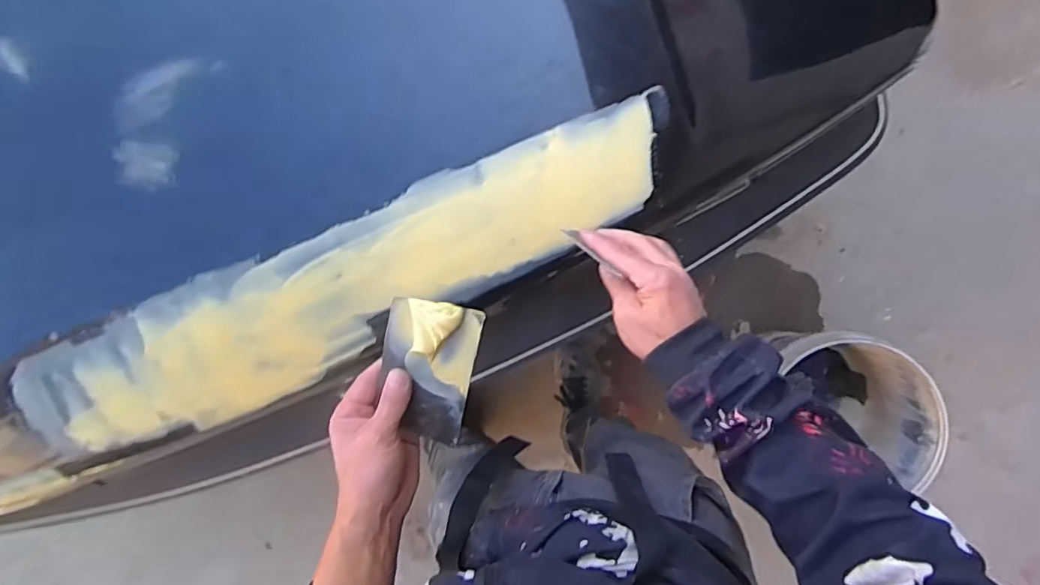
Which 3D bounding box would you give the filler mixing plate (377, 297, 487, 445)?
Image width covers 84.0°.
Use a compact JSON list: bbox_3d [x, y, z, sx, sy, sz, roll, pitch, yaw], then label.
[{"bbox_3d":[-0.074,0.065,0.461,0.072,0.010,0.118,10,108,-10],"label":"filler mixing plate"}]

